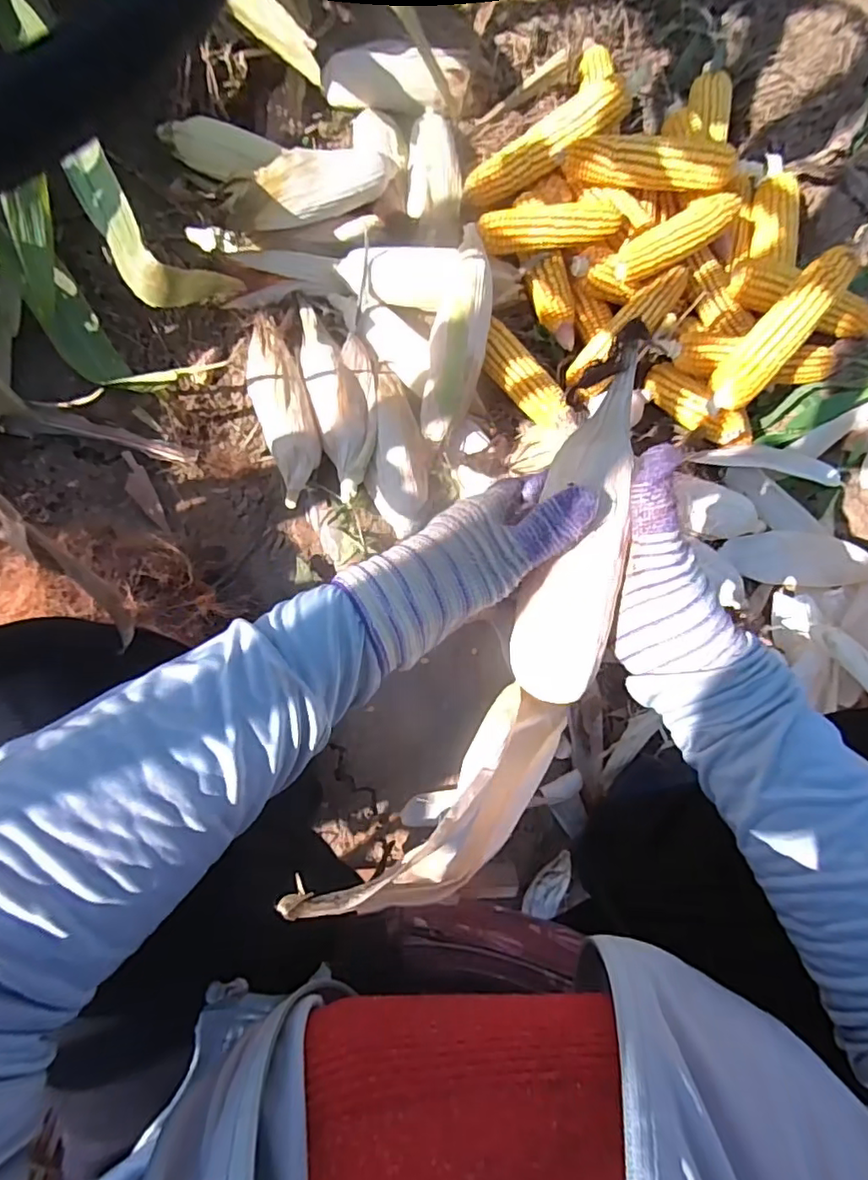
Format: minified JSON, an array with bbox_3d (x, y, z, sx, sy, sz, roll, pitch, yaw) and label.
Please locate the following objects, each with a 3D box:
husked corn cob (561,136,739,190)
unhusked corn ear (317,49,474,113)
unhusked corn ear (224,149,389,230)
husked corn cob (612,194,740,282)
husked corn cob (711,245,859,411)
[{"bbox_3d":[0.256,-0.511,0.687,0.196,0.053,0.049,13,81,-2],"label":"husked corn cob"},{"bbox_3d":[-0.051,-0.665,0.752,0.186,0.042,0.059,5,81,-3],"label":"unhusked corn ear"},{"bbox_3d":[-0.147,-0.484,0.692,0.214,0.050,0.069,-25,84,-7],"label":"unhusked corn ear"},{"bbox_3d":[0.278,-0.410,0.672,0.147,0.049,0.059,-29,84,-7],"label":"husked corn cob"},{"bbox_3d":[0.384,-0.286,0.630,0.053,0.058,0.196,39,98,3],"label":"husked corn cob"}]

